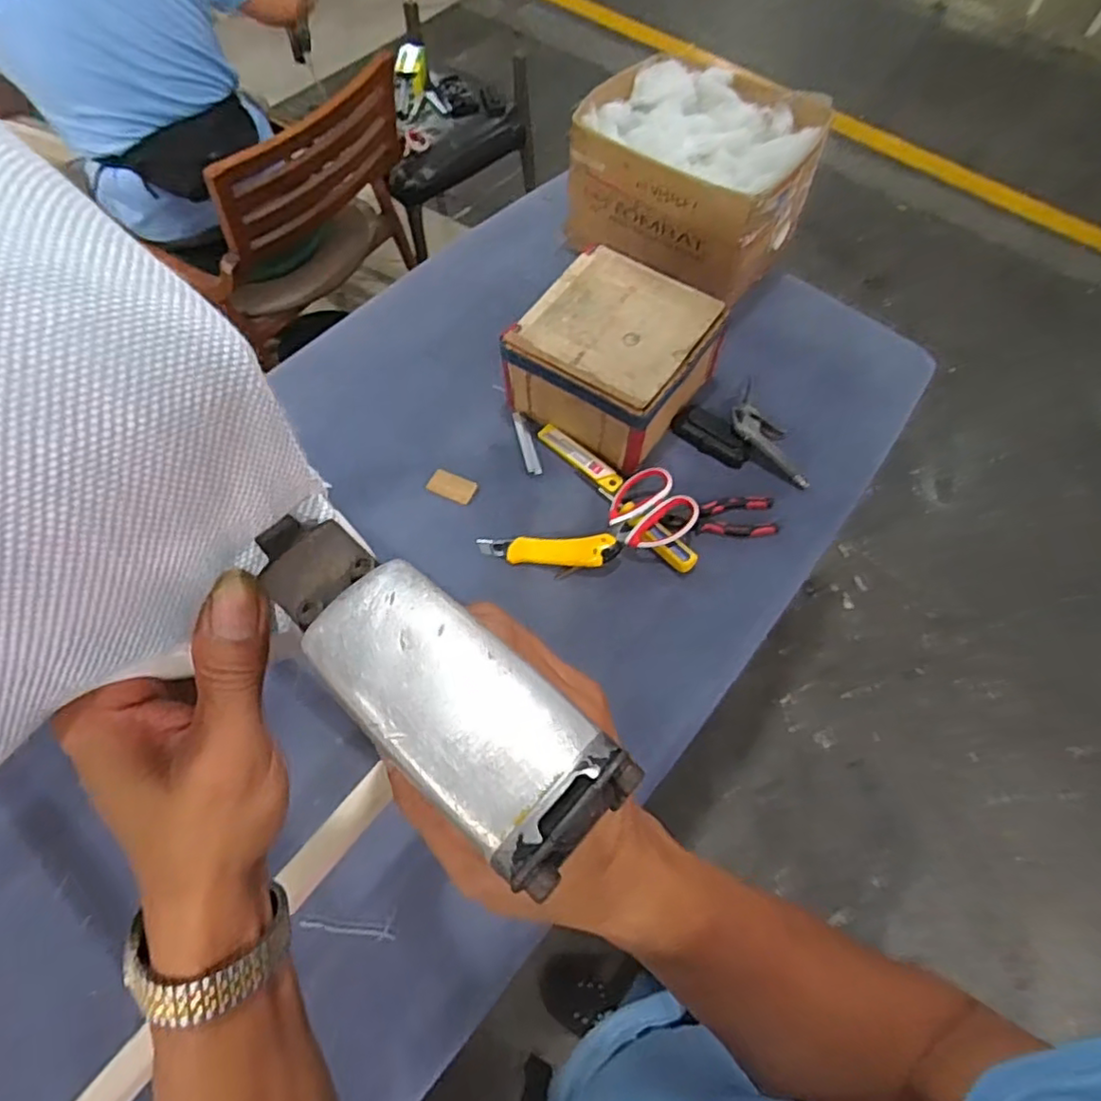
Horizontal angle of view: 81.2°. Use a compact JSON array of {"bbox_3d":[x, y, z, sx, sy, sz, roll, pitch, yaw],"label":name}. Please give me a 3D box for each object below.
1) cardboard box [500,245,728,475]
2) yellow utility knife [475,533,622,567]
[{"bbox_3d":[0.084,-0.254,0.855,0.208,0.133,0.218,31,66,14],"label":"cardboard box"},{"bbox_3d":[-0.003,0.002,0.782,0.170,0.012,0.038,-2,75,11],"label":"yellow utility knife"}]

